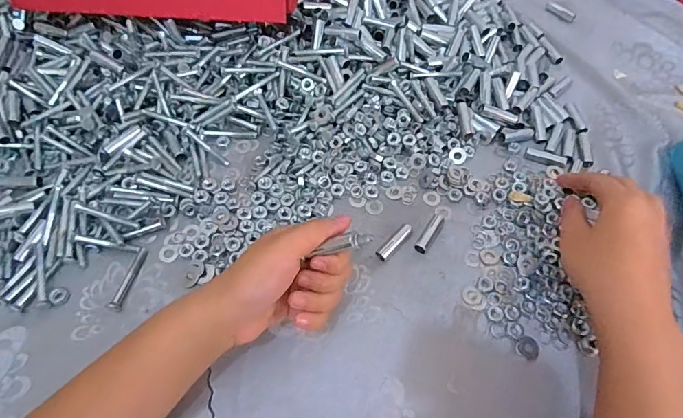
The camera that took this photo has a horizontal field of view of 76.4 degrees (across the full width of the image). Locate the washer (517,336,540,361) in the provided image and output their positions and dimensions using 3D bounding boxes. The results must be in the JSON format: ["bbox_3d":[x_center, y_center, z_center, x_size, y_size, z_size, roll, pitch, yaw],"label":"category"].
[{"bbox_3d":[0.148,0.109,0.342,0.017,0.004,0.016,1,59,-2],"label":"washer"}]

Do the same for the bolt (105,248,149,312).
[{"bbox_3d":[-0.177,0.057,0.359,0.012,0.006,0.055,12,59,4],"label":"bolt"}]

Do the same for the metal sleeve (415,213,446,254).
[{"bbox_3d":[0.079,0.022,0.388,0.012,0.008,0.041,30,62,14],"label":"metal sleeve"}]

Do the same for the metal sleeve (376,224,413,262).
[{"bbox_3d":[0.048,0.029,0.381,0.041,0.012,0.010,-38,68,-22],"label":"metal sleeve"}]

